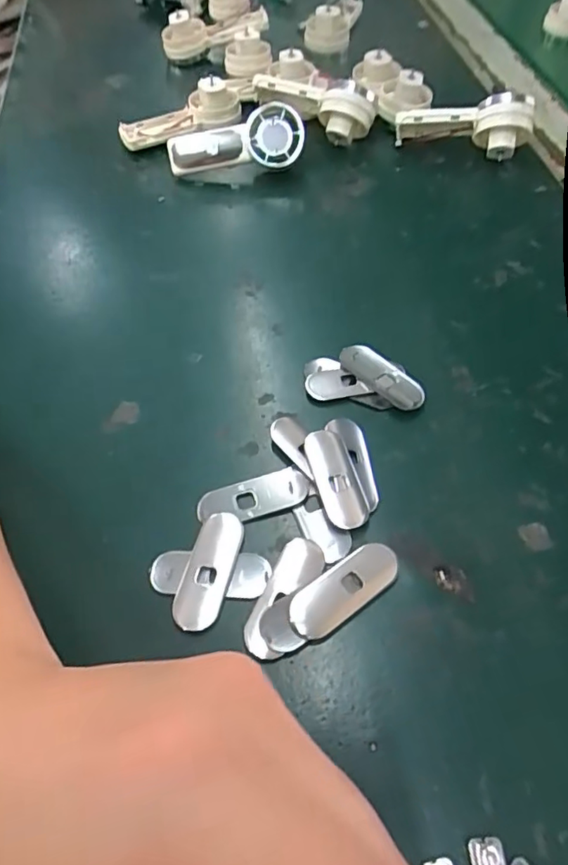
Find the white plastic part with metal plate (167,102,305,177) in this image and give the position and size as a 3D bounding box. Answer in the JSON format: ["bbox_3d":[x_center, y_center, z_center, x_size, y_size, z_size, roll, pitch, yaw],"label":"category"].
[{"bbox_3d":[-0.034,-0.201,0.396,0.093,0.044,0.021,1,55,3],"label":"white plastic part with metal plate"}]

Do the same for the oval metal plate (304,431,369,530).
[{"bbox_3d":[0.024,0.021,0.257,0.019,0.007,0.049,-14,56,-7],"label":"oval metal plate"}]

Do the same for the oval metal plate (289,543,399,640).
[{"bbox_3d":[0.025,0.063,0.229,0.051,0.007,0.019,-32,60,-19],"label":"oval metal plate"}]

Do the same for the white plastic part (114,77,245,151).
[{"bbox_3d":[-0.077,-0.241,0.429,0.097,0.031,0.028,-24,57,-14],"label":"white plastic part"}]

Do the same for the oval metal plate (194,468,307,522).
[{"bbox_3d":[-0.014,0.029,0.254,0.050,0.004,0.017,-14,56,-7],"label":"oval metal plate"}]

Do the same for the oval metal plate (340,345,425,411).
[{"bbox_3d":[0.050,-0.029,0.289,0.050,0.005,0.017,38,65,25],"label":"oval metal plate"}]

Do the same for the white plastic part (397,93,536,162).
[{"bbox_3d":[0.128,-0.221,0.403,0.091,0.041,0.026,16,57,13],"label":"white plastic part"}]

